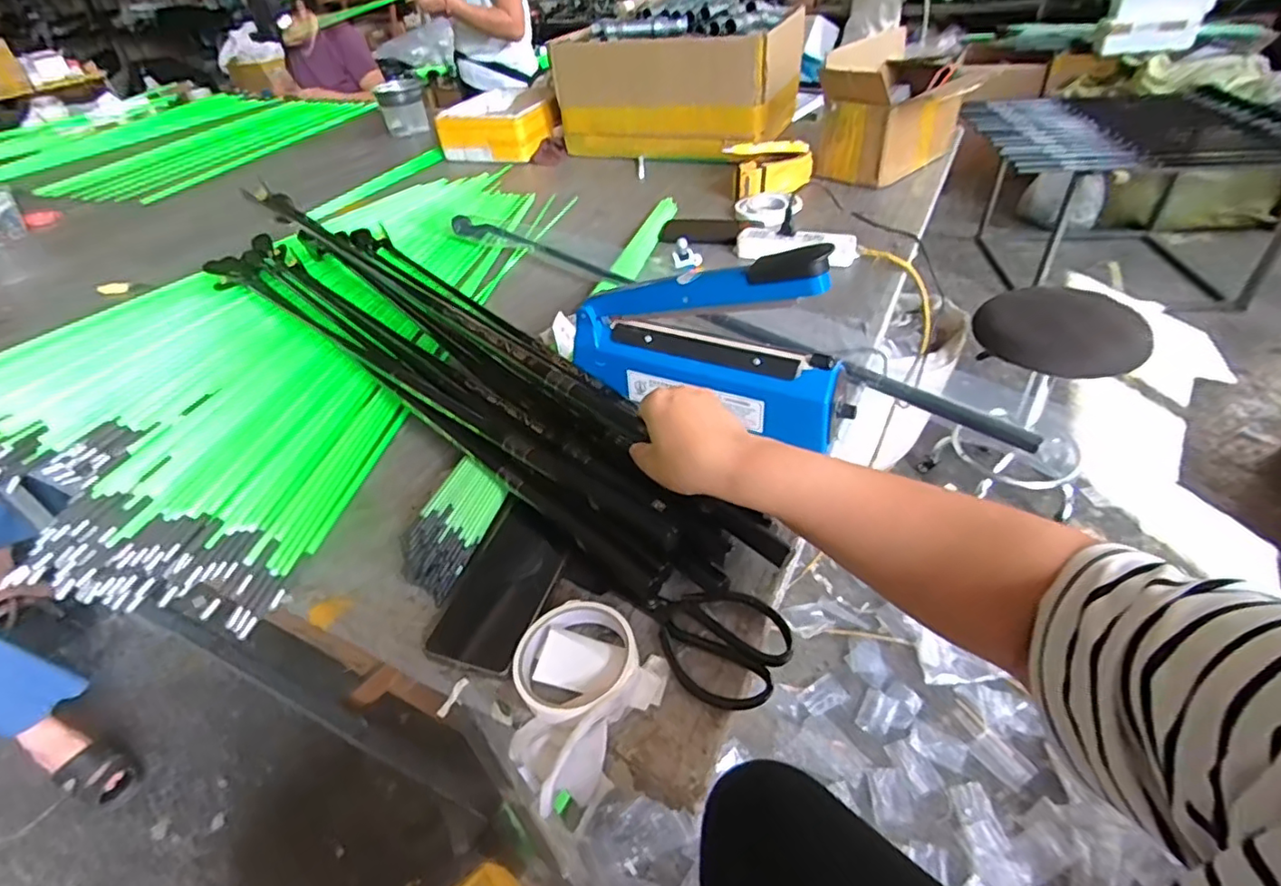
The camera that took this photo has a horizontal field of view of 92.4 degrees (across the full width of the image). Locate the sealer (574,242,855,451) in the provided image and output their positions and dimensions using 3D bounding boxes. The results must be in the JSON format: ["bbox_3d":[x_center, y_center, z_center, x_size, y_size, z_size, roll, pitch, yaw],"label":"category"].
[{"bbox_3d":[0.059,-0.106,0.593,0.279,0.163,0.061,14,48,19],"label":"sealer"}]

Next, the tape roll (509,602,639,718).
[{"bbox_3d":[-0.046,0.156,0.443,0.087,0.023,0.082,-4,41,3],"label":"tape roll"}]

